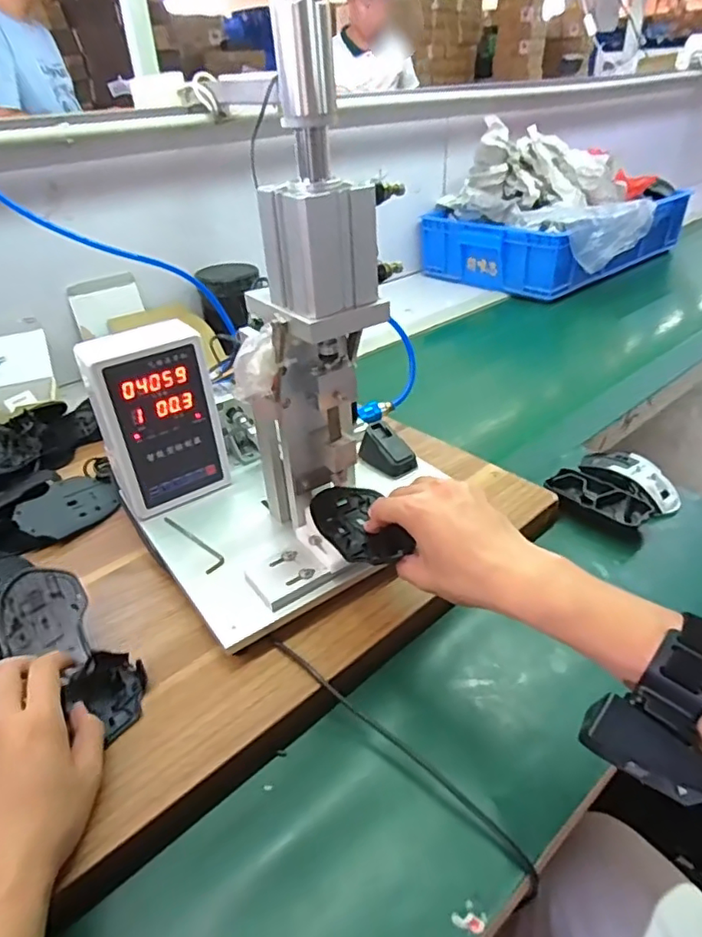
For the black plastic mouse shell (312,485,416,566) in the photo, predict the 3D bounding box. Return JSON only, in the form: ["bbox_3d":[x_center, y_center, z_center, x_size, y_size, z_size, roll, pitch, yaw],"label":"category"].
[{"bbox_3d":[0.007,0.049,0.513,0.063,0.012,0.116,-18,35,-20],"label":"black plastic mouse shell"}]

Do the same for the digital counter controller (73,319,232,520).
[{"bbox_3d":[-0.196,-0.049,0.592,0.113,0.176,0.060,-21,39,-24],"label":"digital counter controller"}]

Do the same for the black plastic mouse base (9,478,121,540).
[{"bbox_3d":[-0.322,0.044,0.645,0.071,0.013,0.096,38,39,12],"label":"black plastic mouse base"}]

